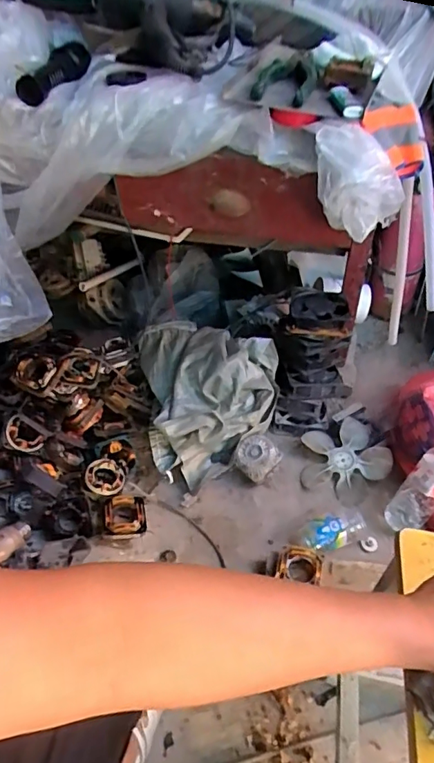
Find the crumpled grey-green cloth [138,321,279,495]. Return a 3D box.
[{"bbox_3d":[-0.004,0.031,1.075,0.293,0.229,0.282,-7,45,-7],"label":"crumpled grey-green cloth"}]

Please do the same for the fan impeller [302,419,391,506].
[{"bbox_3d":[0.270,0.177,1.079,0.182,0.032,0.177,-6,59,10],"label":"fan impeller"}]

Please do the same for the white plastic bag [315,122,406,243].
[{"bbox_3d":[0.162,-0.230,0.578,0.107,0.110,0.070,13,46,13],"label":"white plastic bag"}]

